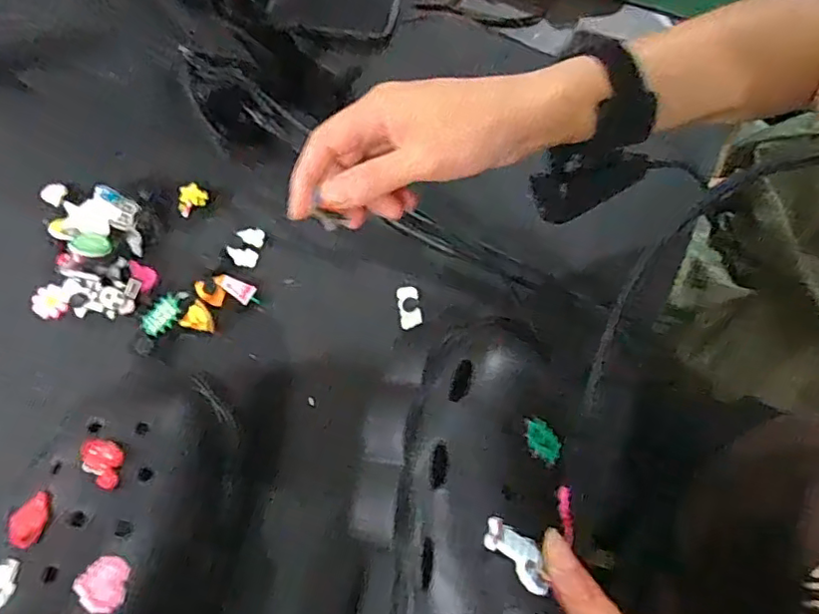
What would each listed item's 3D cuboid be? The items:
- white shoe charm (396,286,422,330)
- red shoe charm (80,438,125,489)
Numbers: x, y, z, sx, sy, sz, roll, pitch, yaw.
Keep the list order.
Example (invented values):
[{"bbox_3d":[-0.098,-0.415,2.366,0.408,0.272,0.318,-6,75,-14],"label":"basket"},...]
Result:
[{"bbox_3d":[0.000,-0.002,0.417,0.016,0.011,0.032,-7,65,-4],"label":"white shoe charm"},{"bbox_3d":[-0.156,0.078,0.296,0.030,0.007,0.018,35,69,15],"label":"red shoe charm"}]

